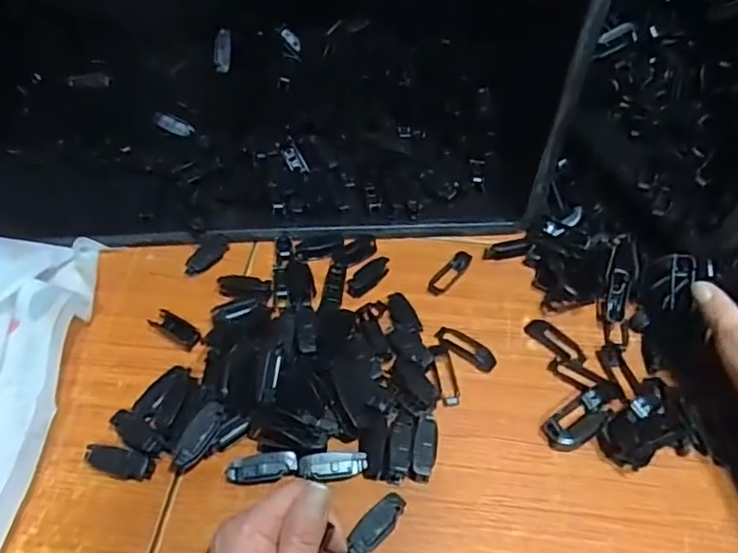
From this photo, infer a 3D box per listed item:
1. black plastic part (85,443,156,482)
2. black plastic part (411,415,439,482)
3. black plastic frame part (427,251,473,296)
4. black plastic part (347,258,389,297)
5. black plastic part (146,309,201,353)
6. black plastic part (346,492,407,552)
[{"bbox_3d":[-0.181,0.134,0.407,0.050,0.015,0.019,16,51,13],"label":"black plastic part"},{"bbox_3d":[0.043,0.128,0.422,0.018,0.013,0.048,9,49,7],"label":"black plastic part"},{"bbox_3d":[0.078,-0.004,0.545,0.018,0.012,0.058,33,56,25],"label":"black plastic frame part"},{"bbox_3d":[-0.002,-0.001,0.535,0.052,0.006,0.023,-37,59,-28],"label":"black plastic part"},{"bbox_3d":[-0.166,0.046,0.487,0.047,0.016,0.015,25,53,20],"label":"black plastic part"},{"bbox_3d":[0.005,0.171,0.386,0.018,0.018,0.050,35,57,26],"label":"black plastic part"}]

